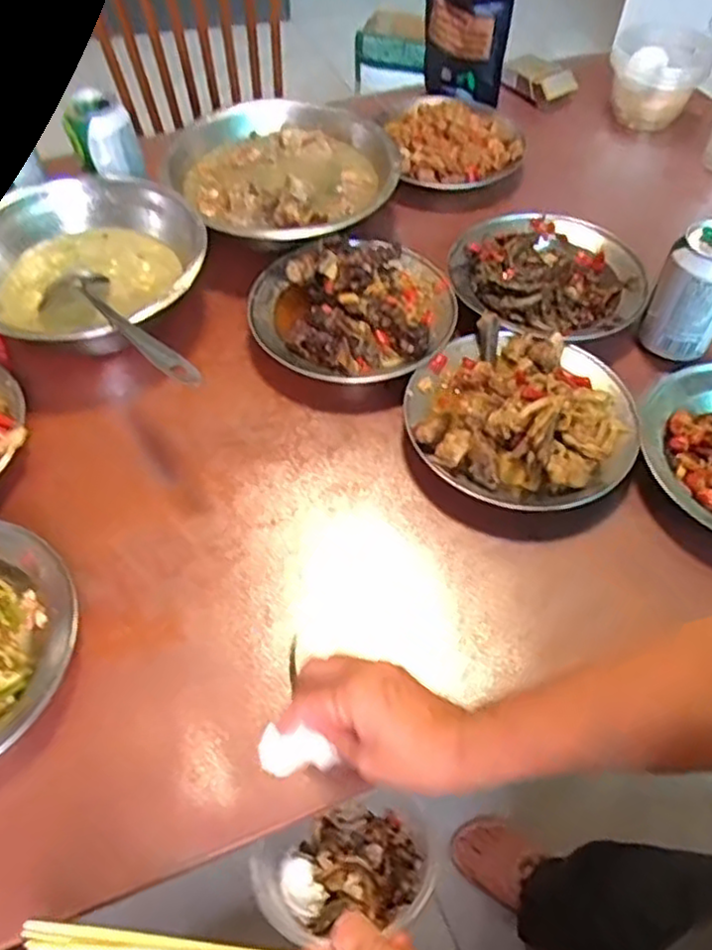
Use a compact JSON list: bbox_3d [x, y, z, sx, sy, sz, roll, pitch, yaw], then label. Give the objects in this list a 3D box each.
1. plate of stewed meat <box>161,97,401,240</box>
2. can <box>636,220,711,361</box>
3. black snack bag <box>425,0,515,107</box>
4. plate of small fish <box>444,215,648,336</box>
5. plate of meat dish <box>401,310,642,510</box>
[{"bbox_3d":[-0.068,-0.323,0.753,0.210,0.055,0.212,0,54,-1],"label":"plate of stewed meat"},{"bbox_3d":[0.301,-0.160,0.634,0.066,0.109,0.056,26,58,17],"label":"can"},{"bbox_3d":[0.126,-0.531,0.843,0.119,0.161,0.037,32,66,22],"label":"black snack bag"},{"bbox_3d":[0.188,-0.198,0.701,0.179,0.050,0.175,0,54,-1],"label":"plate of small fish"},{"bbox_3d":[0.138,-0.055,0.593,0.185,0.051,0.177,0,54,-1],"label":"plate of meat dish"}]

